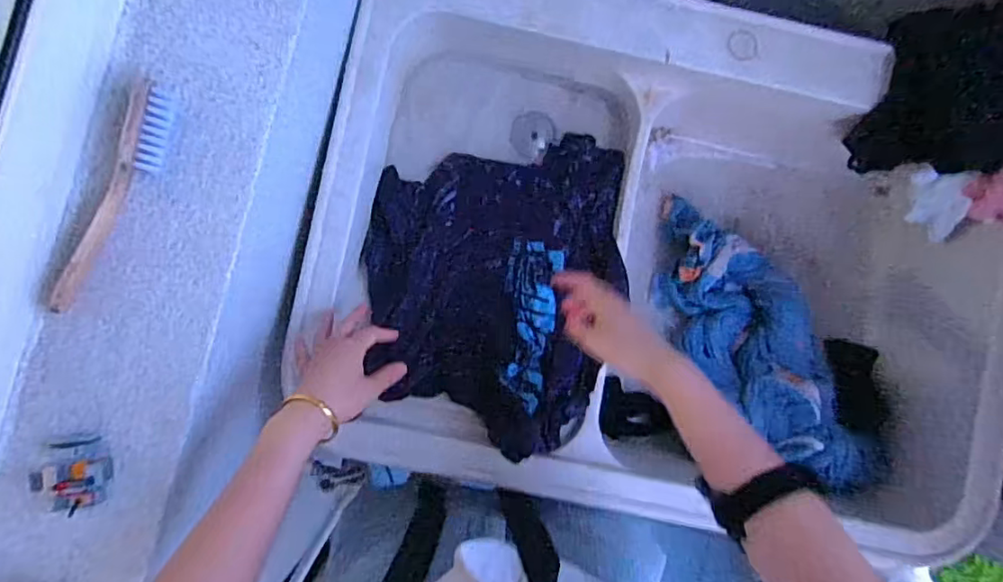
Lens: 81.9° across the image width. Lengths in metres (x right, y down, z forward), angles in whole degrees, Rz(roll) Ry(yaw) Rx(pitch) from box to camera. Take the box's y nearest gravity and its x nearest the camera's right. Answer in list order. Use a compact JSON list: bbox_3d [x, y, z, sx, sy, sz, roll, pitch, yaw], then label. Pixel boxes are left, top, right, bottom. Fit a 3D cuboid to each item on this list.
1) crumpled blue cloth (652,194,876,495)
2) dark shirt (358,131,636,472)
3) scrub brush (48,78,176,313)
[{"bbox_3d":[0.355,0.057,0.793,0.179,0.077,0.425,-27,74,-3],"label":"crumpled blue cloth"},{"bbox_3d":[-0.003,-0.007,0.704,0.308,0.096,0.359,0,89,-3],"label":"dark shirt"},{"bbox_3d":[-0.323,-0.077,0.486,0.024,0.038,0.201,22,88,-3],"label":"scrub brush"}]

